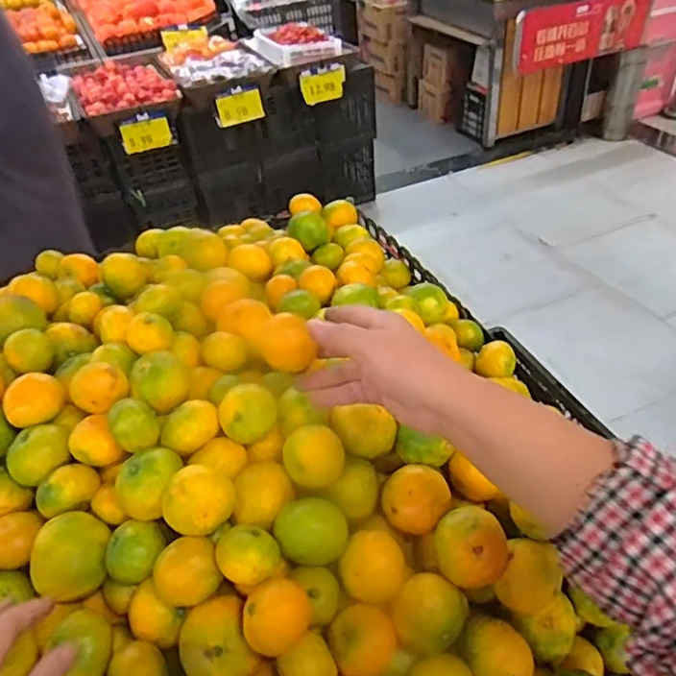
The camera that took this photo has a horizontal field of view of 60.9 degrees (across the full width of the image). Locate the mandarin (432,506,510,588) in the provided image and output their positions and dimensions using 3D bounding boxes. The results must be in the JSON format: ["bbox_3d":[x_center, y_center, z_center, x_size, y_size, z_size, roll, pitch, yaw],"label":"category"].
[{"bbox_3d":[0.097,0.151,0.422,0.053,0.041,0.043,10,43,18],"label":"mandarin"}]

